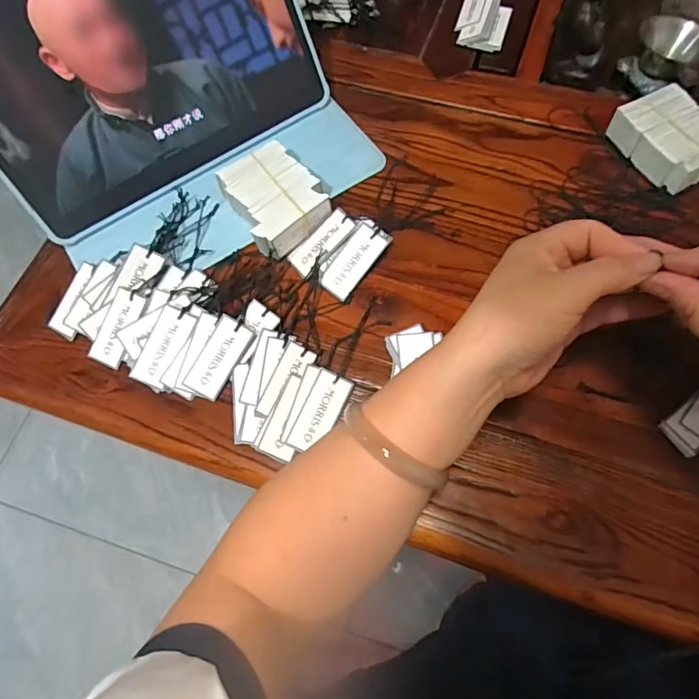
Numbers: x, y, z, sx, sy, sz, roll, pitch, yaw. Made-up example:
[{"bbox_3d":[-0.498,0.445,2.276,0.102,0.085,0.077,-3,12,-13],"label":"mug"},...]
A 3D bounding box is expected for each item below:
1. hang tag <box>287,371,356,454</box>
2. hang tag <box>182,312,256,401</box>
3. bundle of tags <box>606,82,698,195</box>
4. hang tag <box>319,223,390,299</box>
[{"bbox_3d":[-0.019,0.043,0.341,0.025,0.004,0.056,26,74,-2],"label":"hang tag"},{"bbox_3d":[-0.092,0.006,0.355,0.026,0.004,0.057,31,85,-8],"label":"hang tag"},{"bbox_3d":[0.258,-0.169,0.403,0.060,0.027,0.080,-27,68,-10],"label":"bundle of tags"},{"bbox_3d":[0.004,-0.067,0.382,0.025,0.004,0.057,37,88,-1],"label":"hang tag"}]

